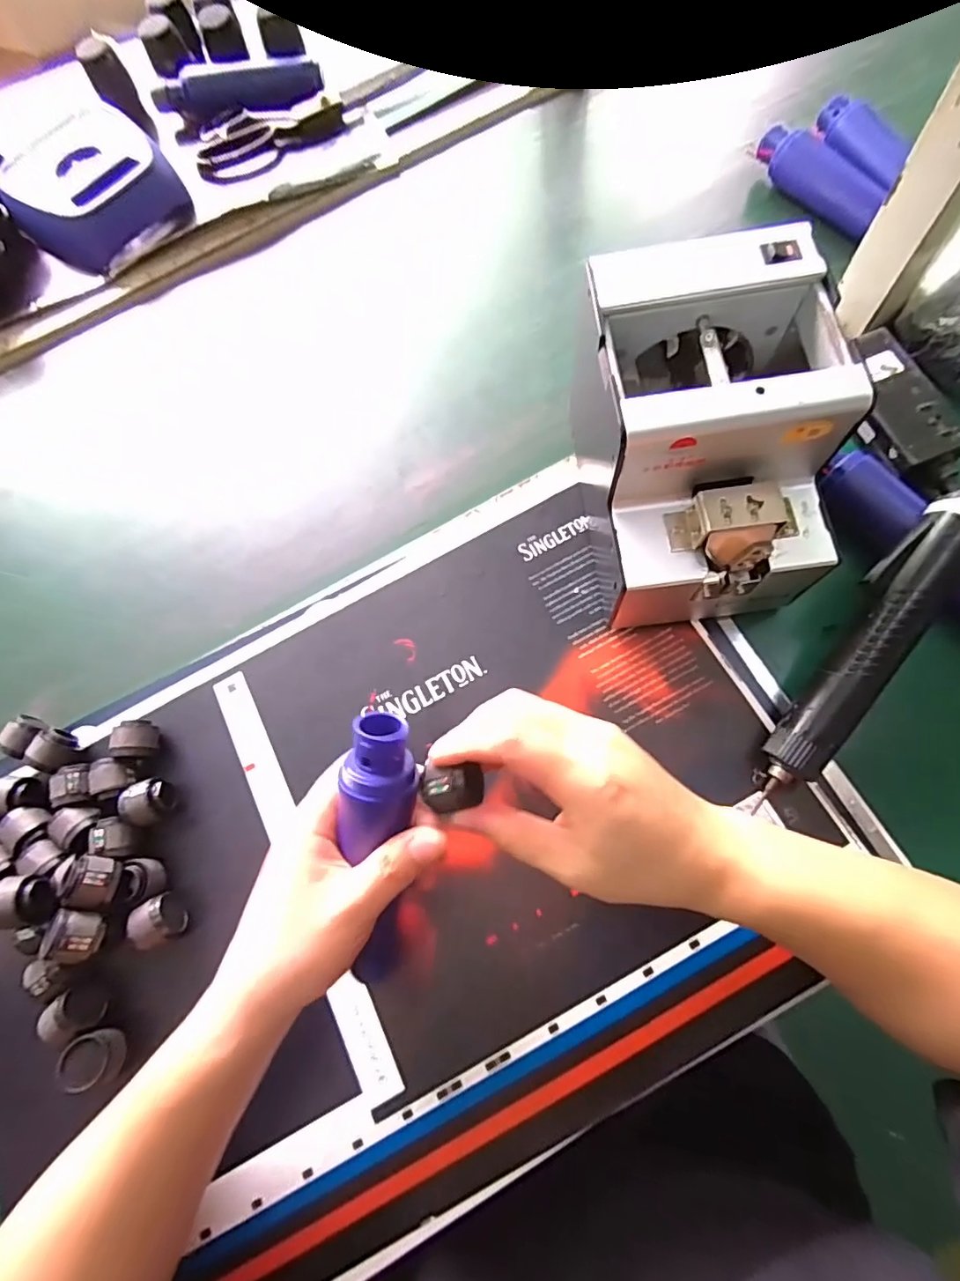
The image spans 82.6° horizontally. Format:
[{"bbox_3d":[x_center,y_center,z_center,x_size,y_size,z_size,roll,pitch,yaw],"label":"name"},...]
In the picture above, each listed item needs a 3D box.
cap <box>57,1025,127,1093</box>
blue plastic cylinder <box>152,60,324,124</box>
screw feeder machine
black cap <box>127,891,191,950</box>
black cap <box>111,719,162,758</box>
[{"bbox_3d":[-0.233,0.251,0.328,0.032,0.018,0.028,-28,71,-3],"label":"cap"},{"bbox_3d":[-0.273,-0.619,0.617,0.192,0.028,0.036,-9,71,3],"label":"blue plastic cylinder"},{"bbox_3d":[0.138,-0.118,0.349,0.124,0.147,0.176,-8,72,3],"label":"screw feeder machine"},{"bbox_3d":[-0.209,0.182,0.356,0.026,0.028,0.028,-2,72,6],"label":"black cap"},{"bbox_3d":[-0.242,0.070,0.388,0.023,0.024,0.027,7,73,9],"label":"black cap"}]

